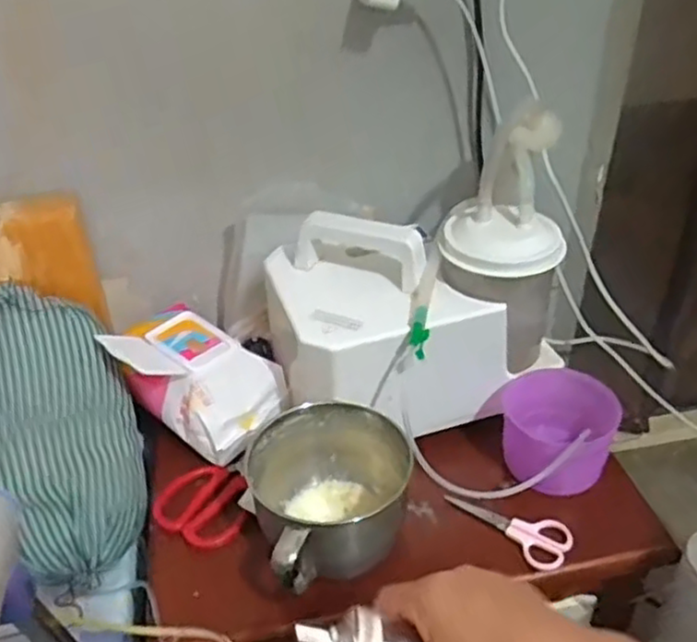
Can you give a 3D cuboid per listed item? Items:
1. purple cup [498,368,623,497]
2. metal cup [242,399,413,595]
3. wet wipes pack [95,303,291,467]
[{"bbox_3d":[0.195,0.106,0.658,0.104,0.077,0.091,17,39,24],"label":"purple cup"},{"bbox_3d":[-0.014,0.157,0.601,0.131,0.093,0.148,-11,36,-12],"label":"metal cup"},{"bbox_3d":[-0.166,0.049,0.711,0.186,0.087,0.121,25,43,32],"label":"wet wipes pack"}]

